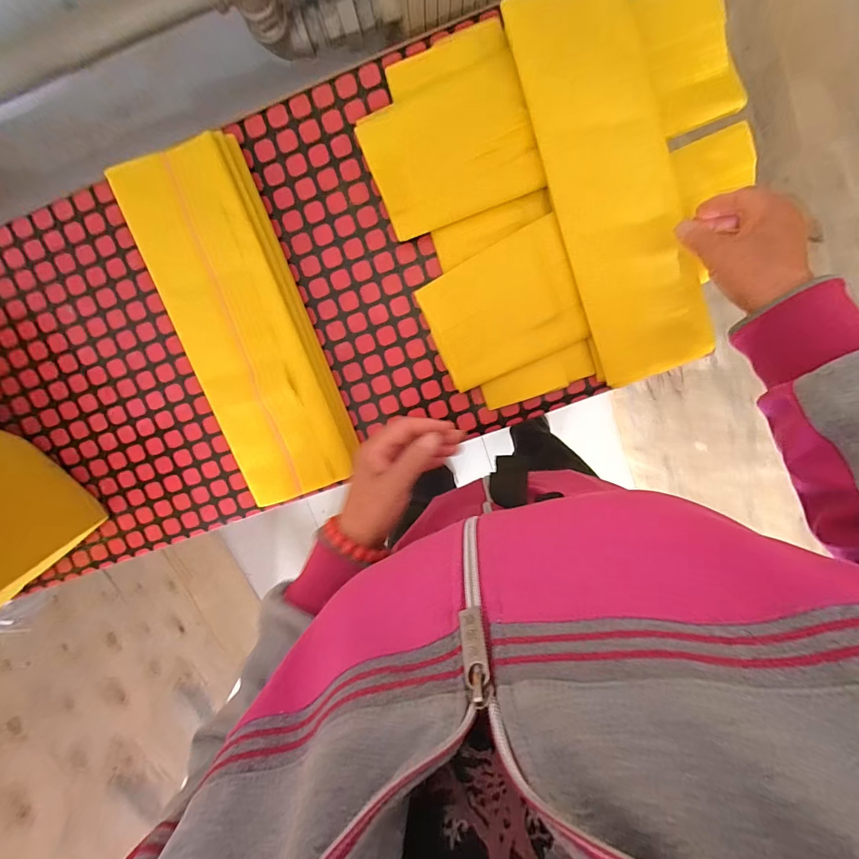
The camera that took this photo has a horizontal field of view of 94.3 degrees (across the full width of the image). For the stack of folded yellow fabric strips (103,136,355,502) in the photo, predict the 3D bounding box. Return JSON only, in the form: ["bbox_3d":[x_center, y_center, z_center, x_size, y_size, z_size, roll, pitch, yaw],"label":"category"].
[{"bbox_3d":[-0.202,-0.105,0.425,0.137,0.040,0.370,-21,99,5],"label":"stack of folded yellow fabric strips"}]

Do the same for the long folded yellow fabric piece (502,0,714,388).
[{"bbox_3d":[0.184,-0.234,0.393,0.120,0.012,0.365,-18,99,5],"label":"long folded yellow fabric piece"}]

